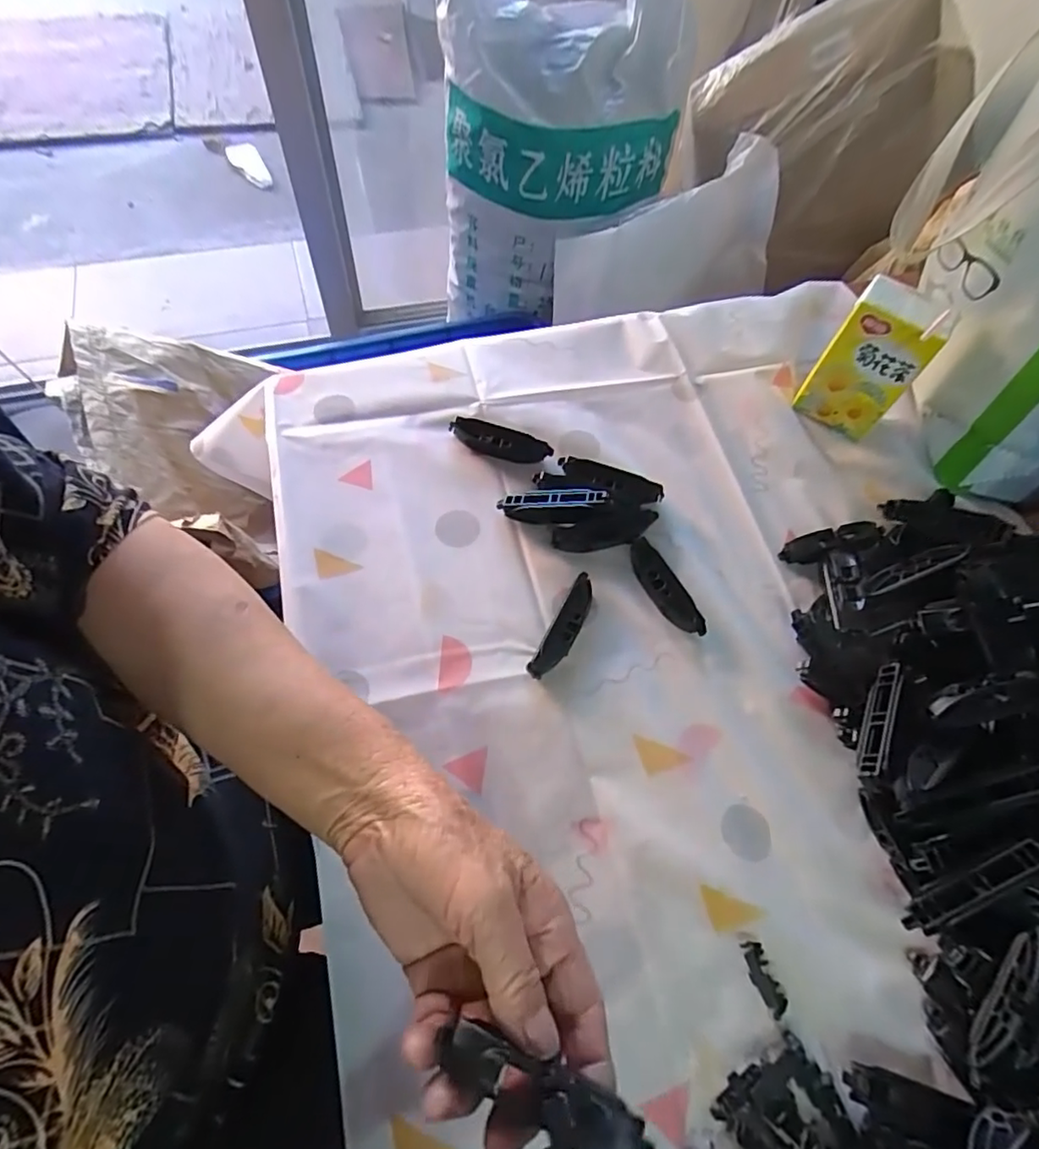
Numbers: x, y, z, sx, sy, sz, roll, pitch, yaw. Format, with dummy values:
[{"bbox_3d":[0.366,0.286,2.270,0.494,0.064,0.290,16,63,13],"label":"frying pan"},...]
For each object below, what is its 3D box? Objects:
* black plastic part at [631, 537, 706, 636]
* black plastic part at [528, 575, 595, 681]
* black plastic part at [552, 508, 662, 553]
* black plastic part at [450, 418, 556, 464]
[{"bbox_3d":[0.102,0.009,0.413,0.018,0.018,0.078,-26,67,-16],"label":"black plastic part"},{"bbox_3d":[0.031,0.035,0.392,0.018,0.017,0.079,27,64,10],"label":"black plastic part"},{"bbox_3d":[0.065,-0.034,0.428,0.078,0.021,0.023,-12,64,-9],"label":"black plastic part"},{"bbox_3d":[-0.016,-0.106,0.467,0.080,0.014,0.023,20,63,7],"label":"black plastic part"}]

